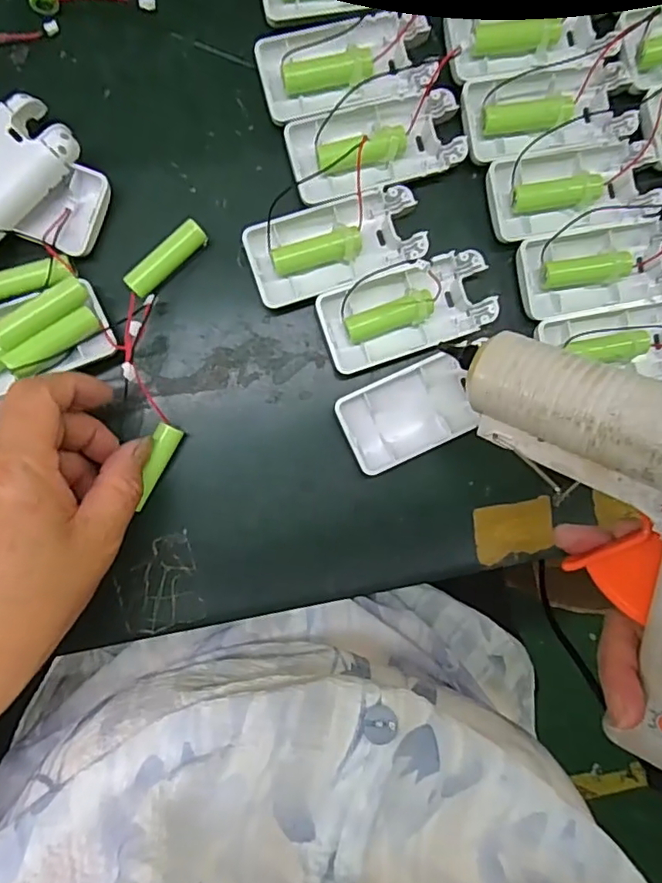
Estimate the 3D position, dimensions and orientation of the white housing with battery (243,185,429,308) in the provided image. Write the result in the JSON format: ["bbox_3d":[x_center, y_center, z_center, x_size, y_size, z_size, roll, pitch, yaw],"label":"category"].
[{"bbox_3d":[0.002,-0.106,0.314,0.092,0.015,0.046,-17,91,-4],"label":"white housing with battery"}]

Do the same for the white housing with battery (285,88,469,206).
[{"bbox_3d":[0.024,-0.160,0.314,0.092,0.015,0.046,-13,91,-4],"label":"white housing with battery"}]

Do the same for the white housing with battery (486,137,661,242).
[{"bbox_3d":[0.133,-0.138,0.317,0.091,0.013,0.045,-9,90,-5],"label":"white housing with battery"}]

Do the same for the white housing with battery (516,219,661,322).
[{"bbox_3d":[0.150,-0.096,0.321,0.091,0.017,0.045,-11,90,-4],"label":"white housing with battery"}]

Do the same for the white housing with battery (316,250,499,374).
[{"bbox_3d":[0.042,-0.071,0.315,0.091,0.018,0.047,-18,91,-4],"label":"white housing with battery"}]

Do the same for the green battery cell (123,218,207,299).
[{"bbox_3d":[-0.088,-0.097,0.309,0.014,0.015,0.049,44,87,-3],"label":"green battery cell"}]

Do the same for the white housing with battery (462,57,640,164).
[{"bbox_3d":[0.119,-0.180,0.316,0.092,0.014,0.045,-11,90,-4],"label":"white housing with battery"}]

